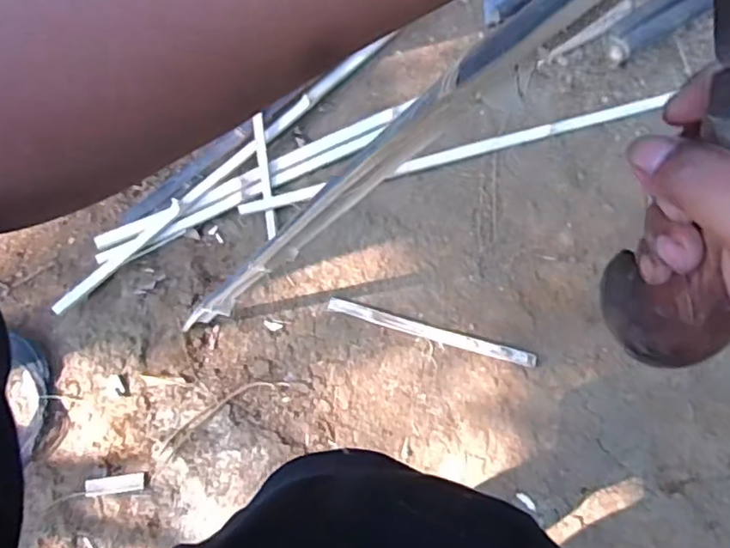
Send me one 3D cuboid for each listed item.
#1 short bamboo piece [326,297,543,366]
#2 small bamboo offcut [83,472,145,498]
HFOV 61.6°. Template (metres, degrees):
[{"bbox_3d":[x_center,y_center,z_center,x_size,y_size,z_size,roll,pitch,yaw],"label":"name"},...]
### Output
[{"bbox_3d":[0.152,0.136,1.425,0.490,0.016,0.035,15,72,10],"label":"short bamboo piece"},{"bbox_3d":[-0.547,0.461,1.337,0.126,0.012,0.037,-8,73,-3],"label":"small bamboo offcut"}]

